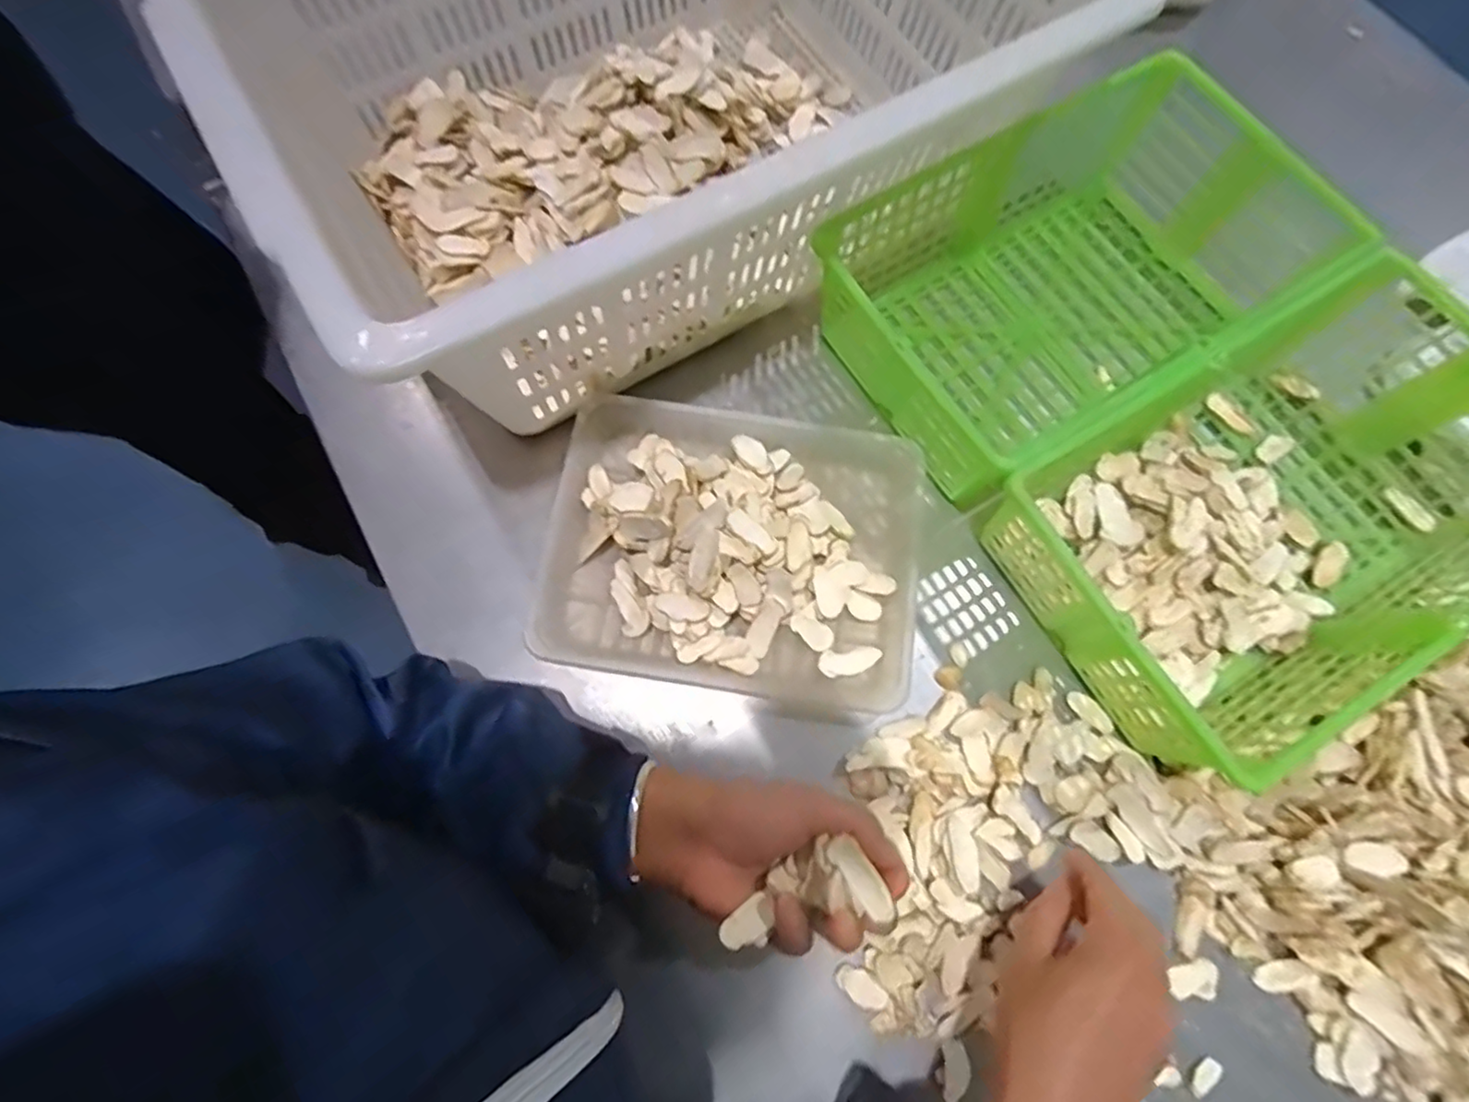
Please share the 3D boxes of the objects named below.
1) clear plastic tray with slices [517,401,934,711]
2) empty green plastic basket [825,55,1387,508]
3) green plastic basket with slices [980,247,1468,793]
[{"bbox_3d":[-0.001,-0.006,0.449,0.261,0.049,0.203,9,72,2],"label":"clear plastic tray with slices"},{"bbox_3d":[0.260,-0.204,0.488,0.347,0.103,0.217,-30,75,-10],"label":"empty green plastic basket"},{"bbox_3d":[0.372,-0.032,0.435,0.365,0.097,0.211,-31,75,-10],"label":"green plastic basket with slices"}]

